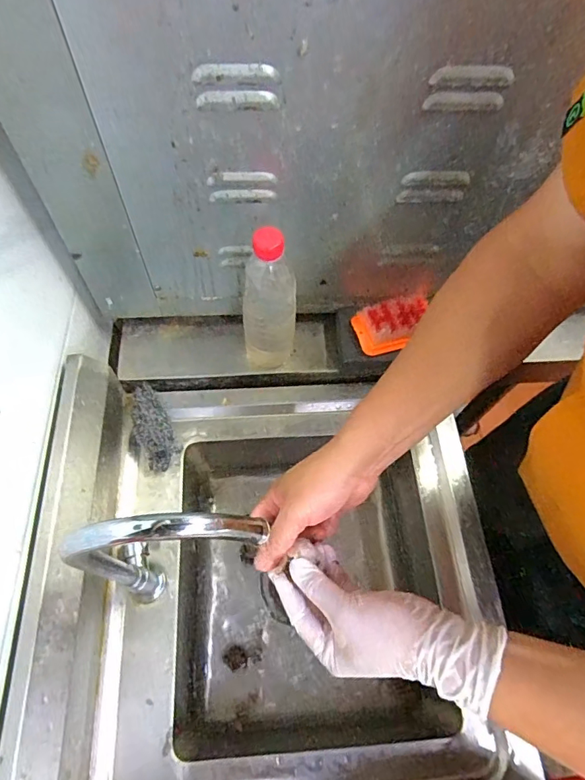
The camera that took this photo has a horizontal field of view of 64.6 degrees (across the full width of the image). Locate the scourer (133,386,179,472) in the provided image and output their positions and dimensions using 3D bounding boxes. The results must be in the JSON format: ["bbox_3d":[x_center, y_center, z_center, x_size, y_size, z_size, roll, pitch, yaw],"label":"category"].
[{"bbox_3d":[-0.189,0.041,0.615,0.048,0.046,0.124,-22,66,-12],"label":"scourer"}]

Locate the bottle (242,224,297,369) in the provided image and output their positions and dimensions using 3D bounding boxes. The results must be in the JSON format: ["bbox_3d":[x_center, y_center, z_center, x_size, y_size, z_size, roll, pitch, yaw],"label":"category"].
[{"bbox_3d":[-0.031,-0.114,0.585,0.068,0.233,0.076,-6,63,-4],"label":"bottle"}]

